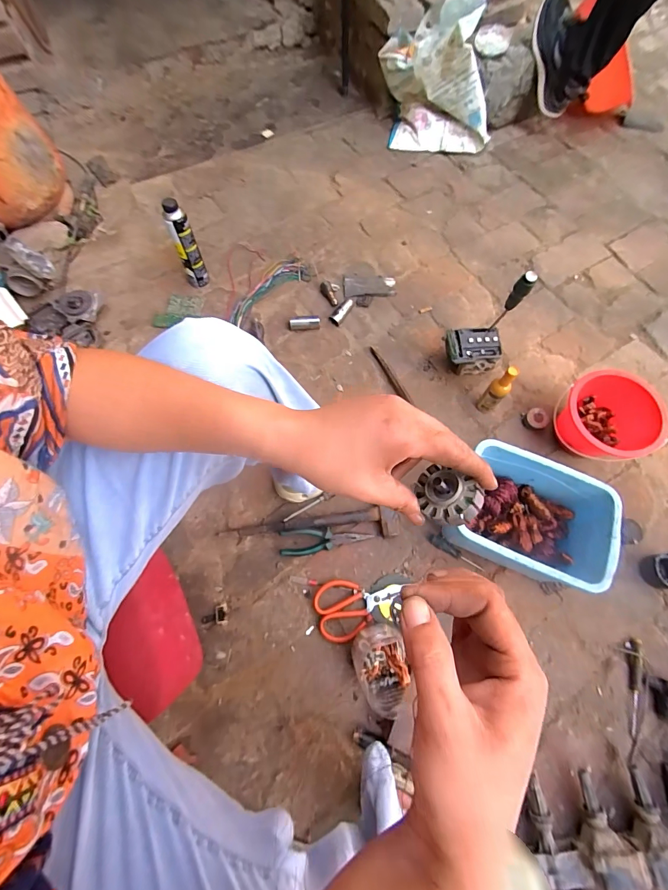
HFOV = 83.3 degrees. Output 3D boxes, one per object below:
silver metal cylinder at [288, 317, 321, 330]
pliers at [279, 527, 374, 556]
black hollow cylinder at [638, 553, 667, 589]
[{"bbox_3d":[-0.075,-0.307,0.952,0.078,0.024,0.027,1,69,2],"label":"silver metal cylinder"},{"bbox_3d":[-0.017,0.192,0.755,0.180,0.027,0.049,-4,69,0],"label":"pliers"},{"bbox_3d":[0.632,0.240,0.713,0.056,0.049,0.063,-12,69,-3],"label":"black hollow cylinder"}]

